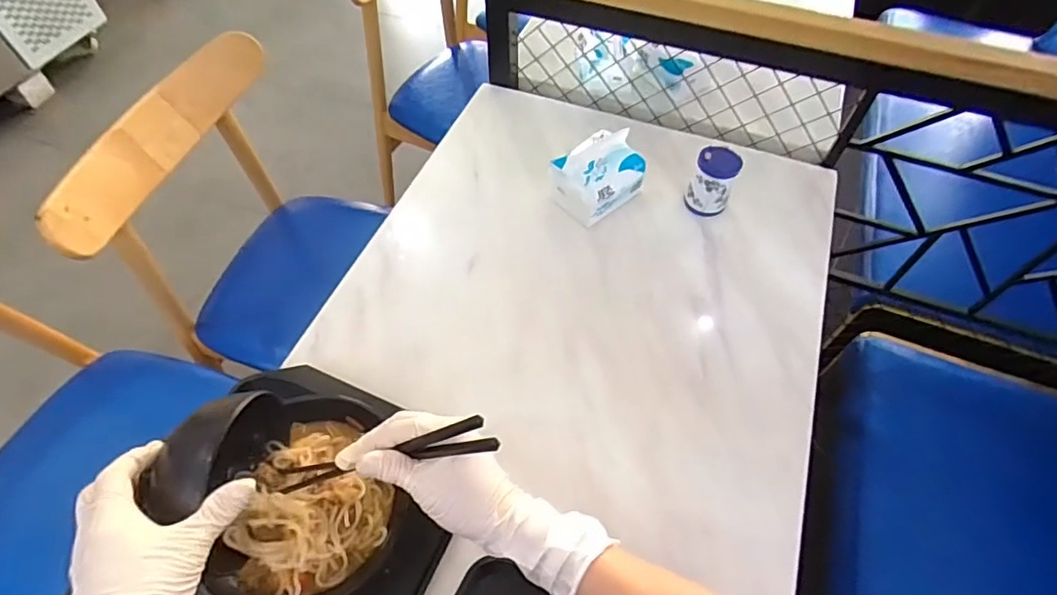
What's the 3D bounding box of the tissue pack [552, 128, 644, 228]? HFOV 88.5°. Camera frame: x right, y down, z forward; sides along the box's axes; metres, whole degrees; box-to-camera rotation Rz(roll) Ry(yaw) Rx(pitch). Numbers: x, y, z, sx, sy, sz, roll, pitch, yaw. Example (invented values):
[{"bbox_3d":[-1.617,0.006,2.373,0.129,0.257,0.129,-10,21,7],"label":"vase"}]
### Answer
[{"bbox_3d":[0.100,-0.171,0.766,0.117,0.076,0.092,-34,63,-20],"label":"tissue pack"}]

